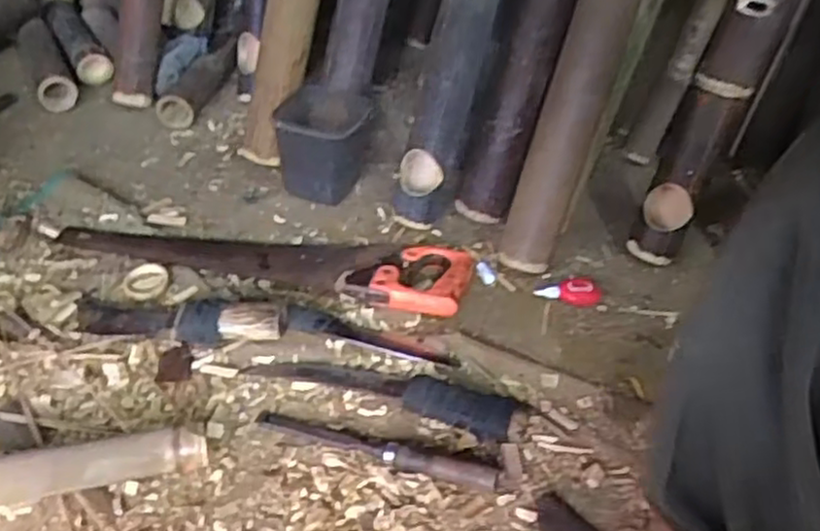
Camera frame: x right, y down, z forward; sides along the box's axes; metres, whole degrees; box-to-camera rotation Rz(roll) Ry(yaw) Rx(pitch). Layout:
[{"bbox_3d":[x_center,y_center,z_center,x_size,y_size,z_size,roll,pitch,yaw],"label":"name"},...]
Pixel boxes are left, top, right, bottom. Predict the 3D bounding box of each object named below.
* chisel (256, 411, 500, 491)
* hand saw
[{"bbox_3d":[-0.032,0.170,0.700,0.238,0.022,0.026,15,40,10],"label":"chisel"},{"bbox_3d":[-0.177,-0.027,0.923,0.499,0.033,0.129,10,39,4],"label":"hand saw"}]

